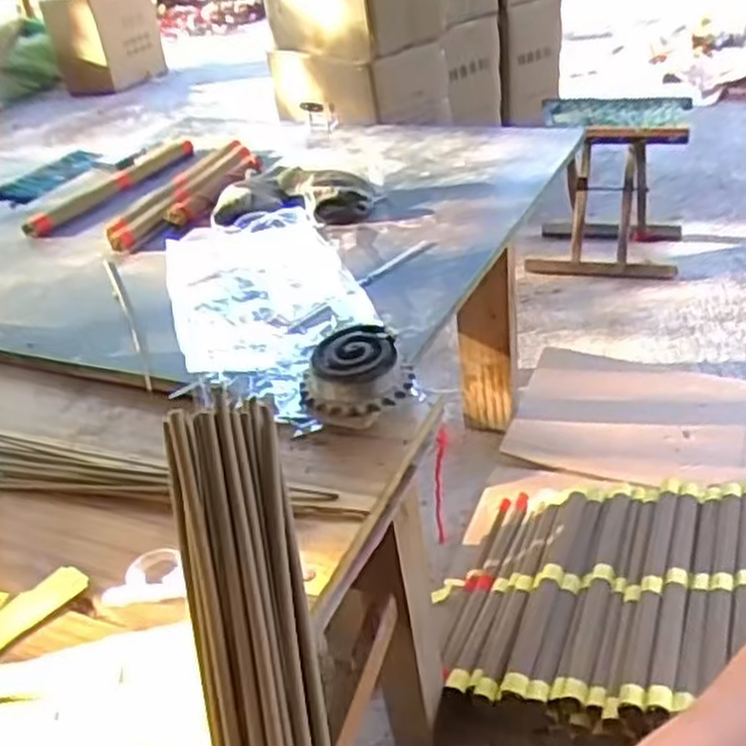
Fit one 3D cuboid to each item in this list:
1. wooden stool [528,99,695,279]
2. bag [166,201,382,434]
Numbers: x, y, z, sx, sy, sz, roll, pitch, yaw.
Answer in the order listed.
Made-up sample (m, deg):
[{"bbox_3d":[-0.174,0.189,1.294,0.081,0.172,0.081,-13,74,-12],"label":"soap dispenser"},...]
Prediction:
[{"bbox_3d":[0.496,-0.398,1.677,0.292,0.307,0.247,7,36,22],"label":"wooden stool"},{"bbox_3d":[-0.102,-0.065,0.770,0.180,0.041,0.396,-13,33,-8],"label":"bag"}]

